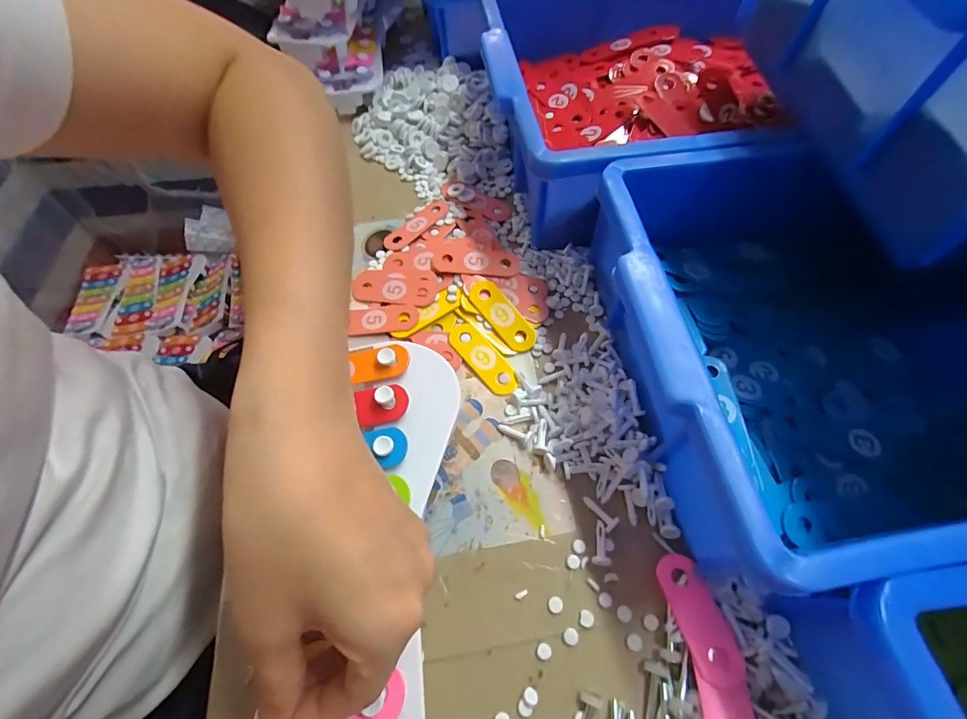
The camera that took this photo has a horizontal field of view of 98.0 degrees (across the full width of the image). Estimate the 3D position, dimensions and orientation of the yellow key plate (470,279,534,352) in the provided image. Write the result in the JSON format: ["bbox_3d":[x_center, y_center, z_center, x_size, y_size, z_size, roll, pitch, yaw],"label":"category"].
[{"bbox_3d":[0.014,-0.034,0.316,0.025,0.004,0.064,-36,78,-15],"label":"yellow key plate"}]

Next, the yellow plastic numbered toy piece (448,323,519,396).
[{"bbox_3d":[0.000,0.000,0.304,0.022,0.007,0.063,-38,65,-16],"label":"yellow plastic numbered toy piece"}]

